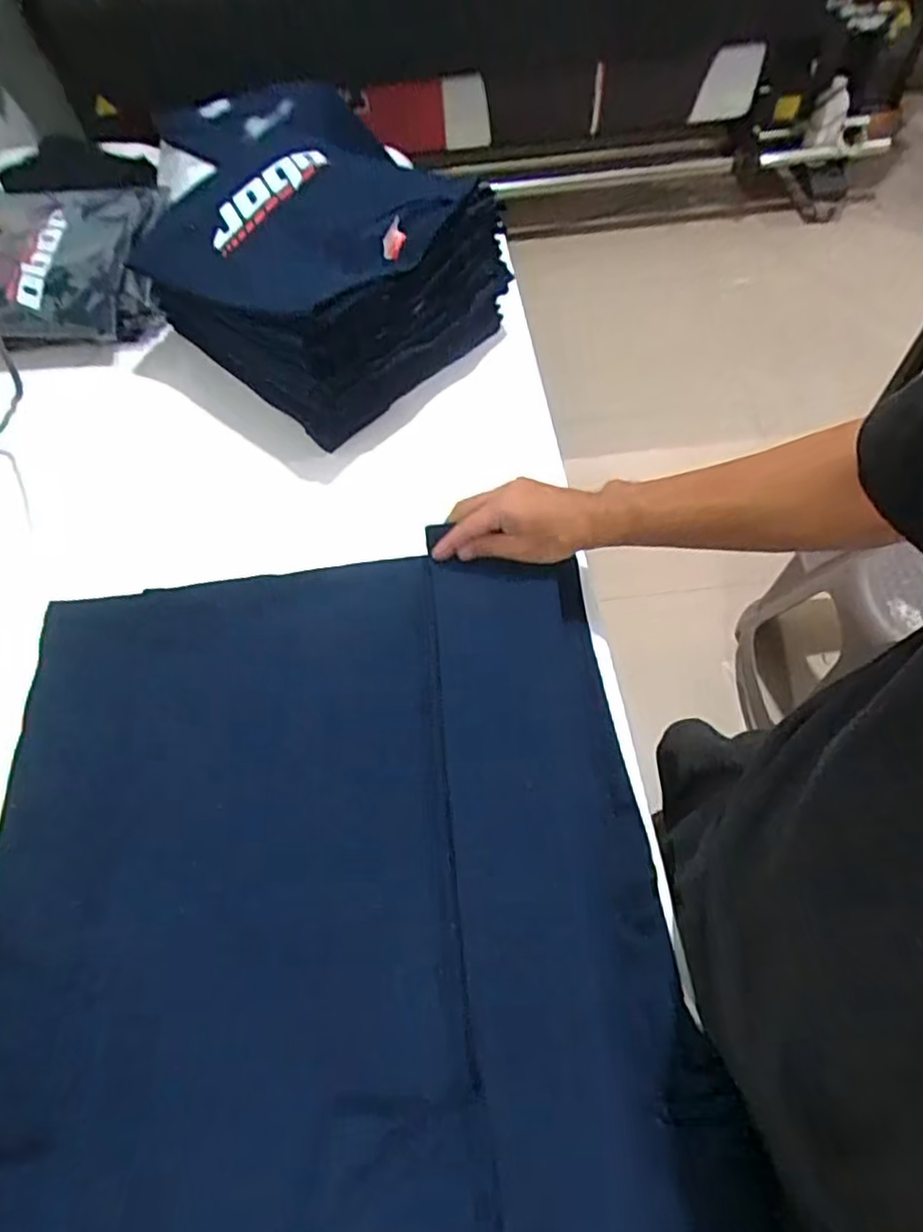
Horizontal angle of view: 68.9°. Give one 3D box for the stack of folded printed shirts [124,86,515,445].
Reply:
[{"bbox_3d":[-0.159,-0.399,0.780,0.310,0.162,0.304,38,68,22],"label":"stack of folded printed shirts"}]

